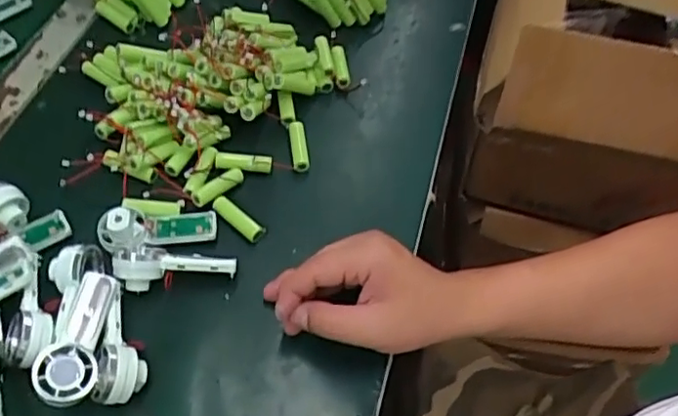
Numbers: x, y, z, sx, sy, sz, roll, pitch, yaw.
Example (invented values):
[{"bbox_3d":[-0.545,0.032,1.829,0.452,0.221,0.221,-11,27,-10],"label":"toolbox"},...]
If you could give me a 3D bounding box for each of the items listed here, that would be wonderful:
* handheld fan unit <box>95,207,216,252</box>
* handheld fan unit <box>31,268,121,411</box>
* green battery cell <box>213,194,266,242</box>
[{"bbox_3d":[-0.147,0.012,0.505,0.091,0.023,0.029,-6,54,-6],"label":"handheld fan unit"},{"bbox_3d":[-0.187,0.093,0.444,0.038,0.031,0.093,17,56,-19],"label":"handheld fan unit"},{"bbox_3d":[-0.085,0.009,0.528,0.052,0.018,0.016,36,60,22],"label":"green battery cell"}]

